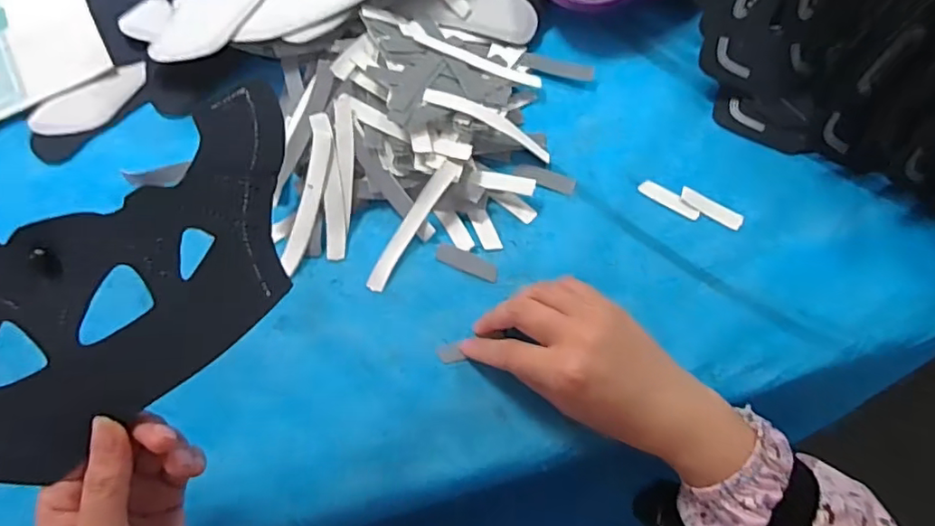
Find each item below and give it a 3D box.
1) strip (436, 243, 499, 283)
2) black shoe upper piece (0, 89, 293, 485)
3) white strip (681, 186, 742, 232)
[{"bbox_3d":[0.000,-0.001,0.398,0.046,0.004,0.014,23,74,7],"label":"strip"},{"bbox_3d":[-0.163,0.009,0.254,0.203,0.012,0.107,-31,97,-3],"label":"black shoe upper piece"},{"bbox_3d":[0.186,-0.042,0.426,0.049,0.006,0.014,34,76,10],"label":"white strip"}]

